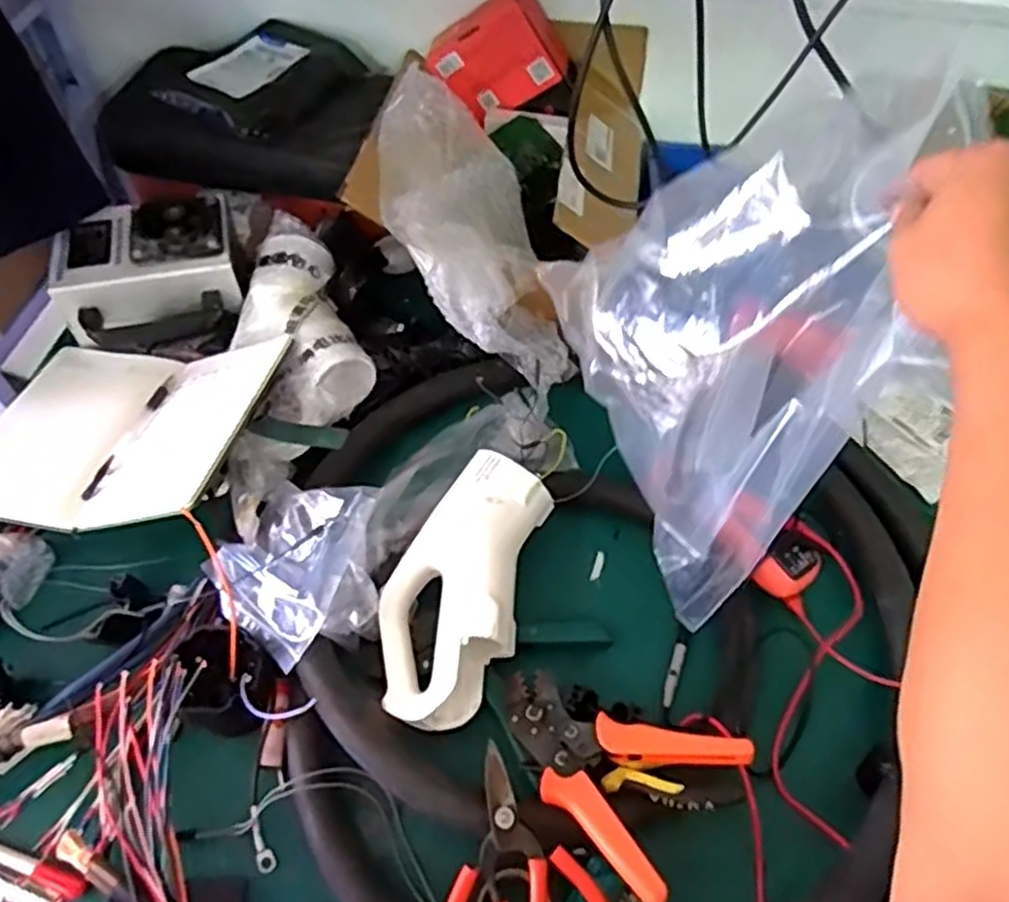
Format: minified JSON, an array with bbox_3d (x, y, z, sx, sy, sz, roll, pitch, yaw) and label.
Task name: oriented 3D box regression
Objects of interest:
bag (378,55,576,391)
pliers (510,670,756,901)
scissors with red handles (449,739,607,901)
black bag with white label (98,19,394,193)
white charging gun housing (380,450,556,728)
[{"bbox_3d":[-0.042,-0.225,0.754,0.139,0.111,0.348,-17,75,-14],"label":"bag"},{"bbox_3d":[0.072,0.220,0.555,0.171,0.033,0.128,34,60,20],"label":"pliers"},{"bbox_3d":[0.015,0.286,0.509,0.114,0.023,0.145,0,55,-2],"label":"scissors with red handles"},{"bbox_3d":[-0.293,-0.391,0.860,0.305,0.074,0.248,2,55,-1],"label":"black bag with white label"},{"bbox_3d":[-0.039,0.107,0.617,0.114,0.059,0.227,16,71,9],"label":"white charging gun housing"}]

